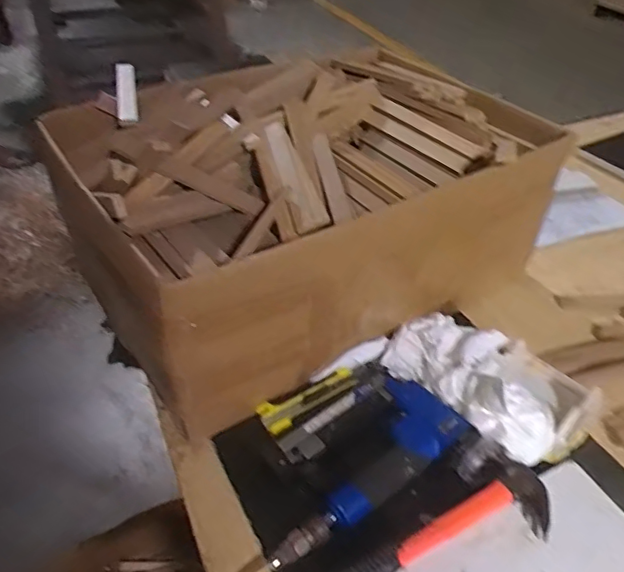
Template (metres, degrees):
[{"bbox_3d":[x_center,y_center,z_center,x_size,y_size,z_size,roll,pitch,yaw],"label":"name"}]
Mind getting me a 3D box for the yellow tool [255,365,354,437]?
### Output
[{"bbox_3d":[-0.004,0.126,0.636,0.118,0.010,0.040,-25,48,-27],"label":"yellow tool"}]

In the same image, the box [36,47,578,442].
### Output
[{"bbox_3d":[-0.008,-0.115,0.726,0.515,0.215,0.391,-23,47,-26],"label":"box"}]

